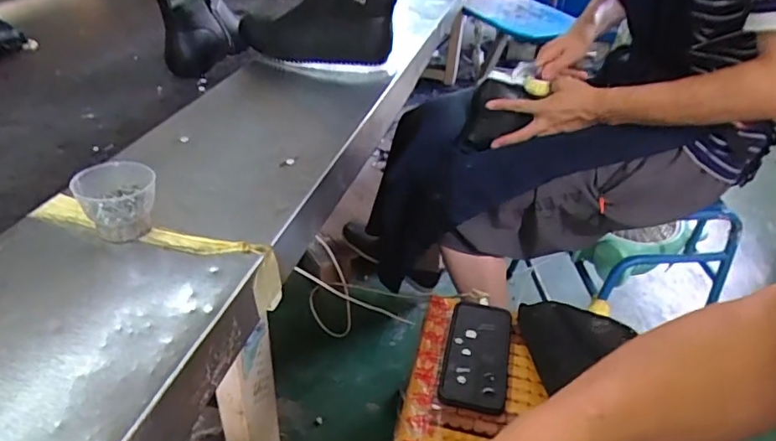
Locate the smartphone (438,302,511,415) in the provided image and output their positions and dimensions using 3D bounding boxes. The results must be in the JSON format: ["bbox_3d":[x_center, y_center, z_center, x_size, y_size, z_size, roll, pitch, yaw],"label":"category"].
[{"bbox_3d":[0.117,0.171,0.702,0.079,0.015,0.171,11,37,9],"label":"smartphone"}]

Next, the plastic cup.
[{"bbox_3d":[-0.233,-0.014,0.469,0.065,0.053,0.054,-16,43,-27],"label":"plastic cup"}]

